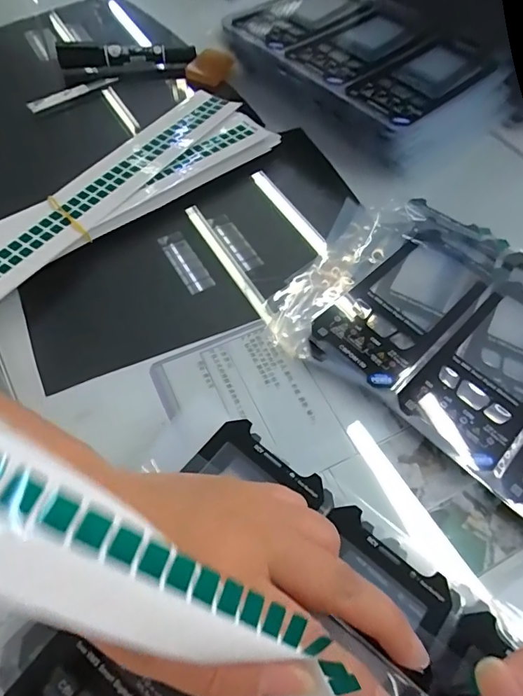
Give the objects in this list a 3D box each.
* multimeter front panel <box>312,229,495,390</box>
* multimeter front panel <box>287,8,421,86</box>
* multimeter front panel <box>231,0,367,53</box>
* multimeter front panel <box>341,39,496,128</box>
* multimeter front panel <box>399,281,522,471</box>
[{"bbox_3d":[0.108,-0.034,0.328,0.147,0.007,0.069,-38,68,-22],"label":"multimeter front panel"},{"bbox_3d":[0.089,-0.289,0.424,0.071,0.004,0.139,39,65,18],"label":"multimeter front panel"},{"bbox_3d":[0.045,-0.337,0.453,0.070,0.004,0.141,40,65,19],"label":"multimeter front panel"},{"bbox_3d":[0.144,-0.242,0.402,0.142,0.008,0.073,-38,68,-22],"label":"multimeter front panel"},{"bbox_3d":[0.161,0.012,0.303,0.069,0.004,0.144,41,66,19],"label":"multimeter front panel"}]

